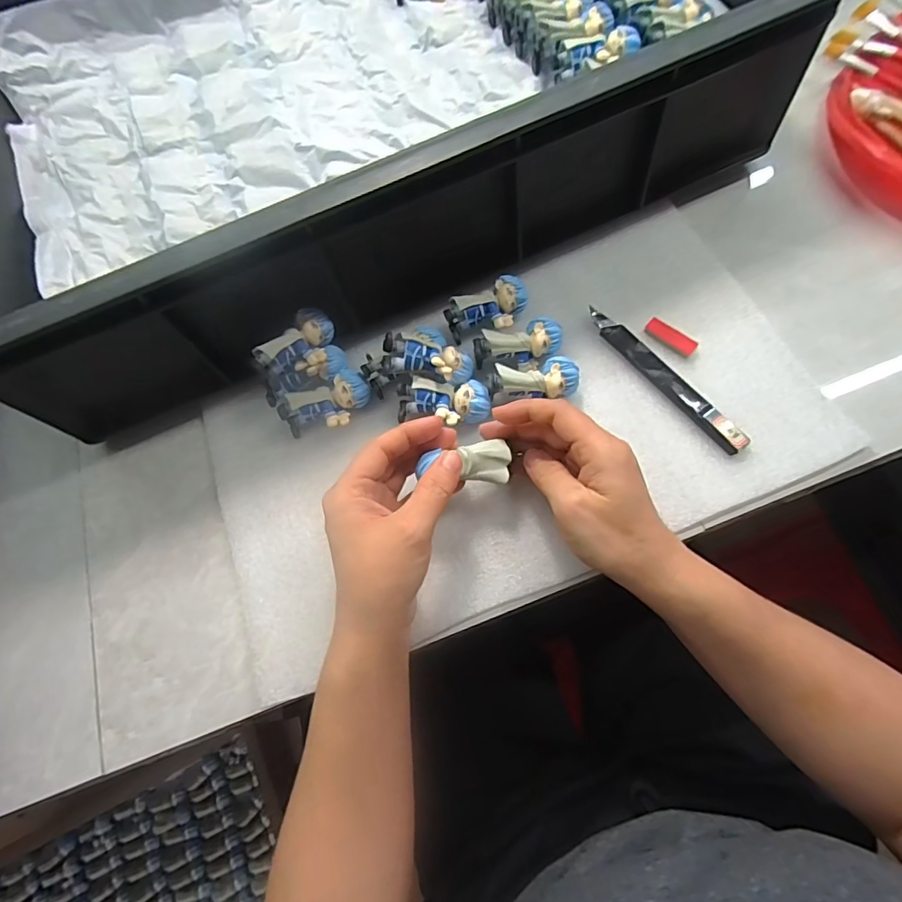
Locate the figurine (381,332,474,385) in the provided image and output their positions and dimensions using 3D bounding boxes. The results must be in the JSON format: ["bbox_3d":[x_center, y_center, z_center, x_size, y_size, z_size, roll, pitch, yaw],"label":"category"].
[{"bbox_3d":[-0.014,-0.062,0.331,0.061,0.019,0.027,12,74,-10],"label":"figurine"}]

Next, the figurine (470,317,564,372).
[{"bbox_3d":[0.047,-0.071,0.348,0.061,0.026,0.026,-16,68,2],"label":"figurine"}]

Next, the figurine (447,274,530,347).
[{"bbox_3d":[0.028,-0.103,0.364,0.060,0.020,0.033,-26,68,-2],"label":"figurine"}]

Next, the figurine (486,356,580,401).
[{"bbox_3d":[0.056,-0.047,0.339,0.061,0.027,0.023,-6,69,6],"label":"figurine"}]

